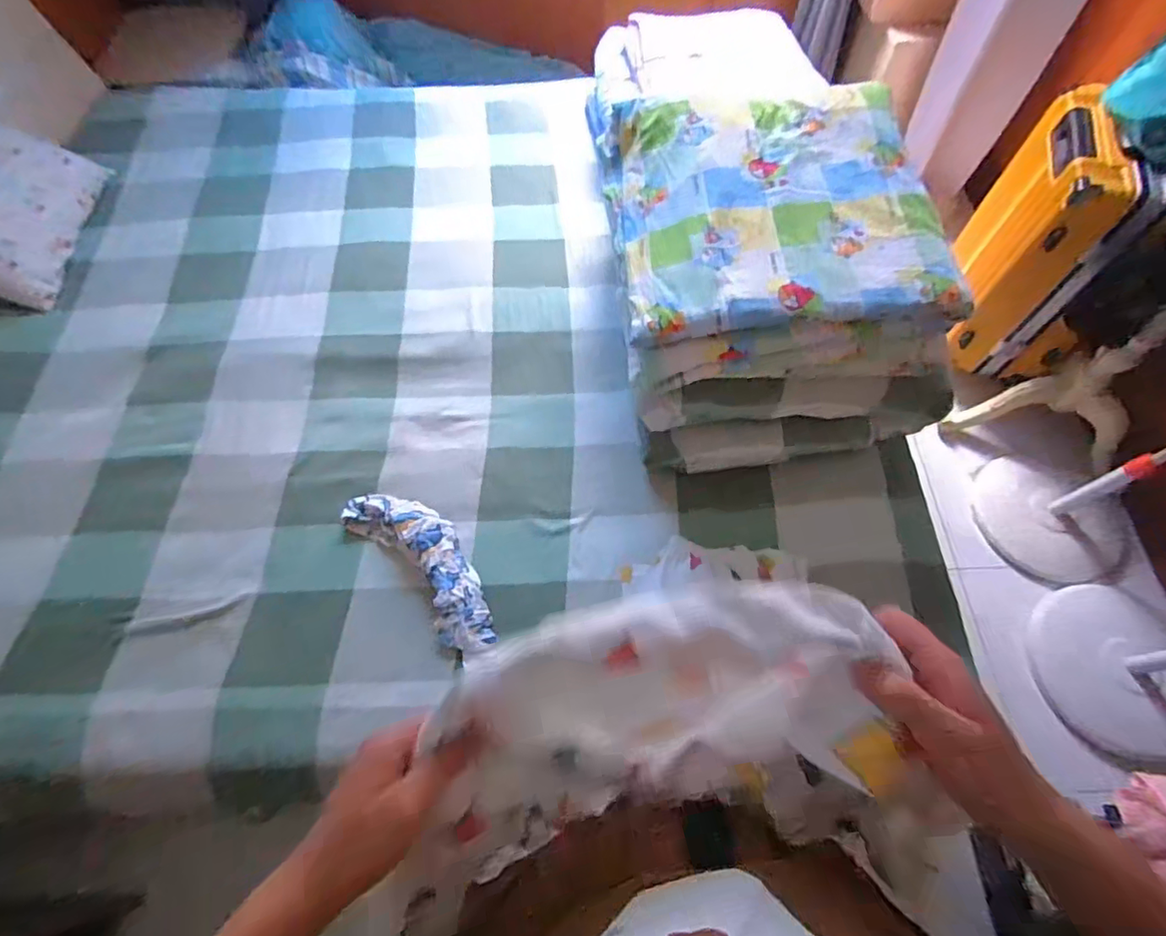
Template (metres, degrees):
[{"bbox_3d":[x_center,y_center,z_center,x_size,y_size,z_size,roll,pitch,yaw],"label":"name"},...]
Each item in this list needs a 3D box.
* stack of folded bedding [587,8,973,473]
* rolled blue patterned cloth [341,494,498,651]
[{"bbox_3d":[0.334,-0.364,1.036,0.538,0.276,0.628,-5,63,-2],"label":"stack of folded bedding"},{"bbox_3d":[-0.276,0.160,0.988,0.135,0.065,0.369,-41,72,-17],"label":"rolled blue patterned cloth"}]

